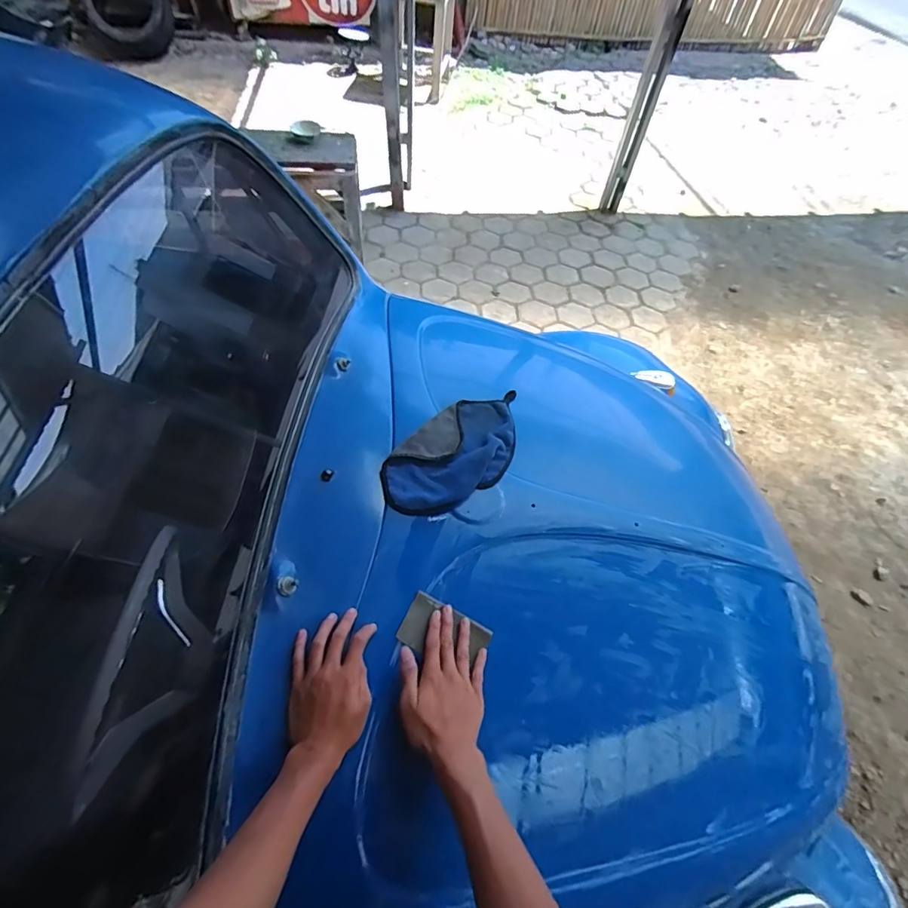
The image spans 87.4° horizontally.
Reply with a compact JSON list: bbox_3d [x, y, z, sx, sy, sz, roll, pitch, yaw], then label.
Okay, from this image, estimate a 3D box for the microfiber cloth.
[{"bbox_3d":[0.021,-0.012,0.792,0.151,0.048,0.329,38,61,19],"label":"microfiber cloth"}]

